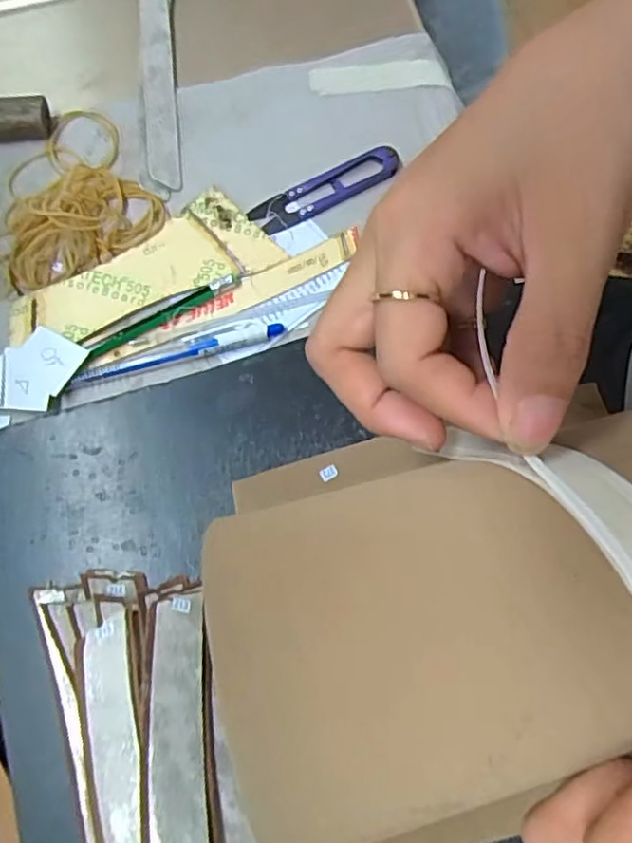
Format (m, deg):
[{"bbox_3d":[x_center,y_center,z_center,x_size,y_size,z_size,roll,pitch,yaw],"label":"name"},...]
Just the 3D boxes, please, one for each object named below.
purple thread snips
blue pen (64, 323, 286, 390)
[{"bbox_3d":[0.005,-0.139,0.365,0.093,0.011,0.023,-26,77,-8],"label":"purple thread snips"},{"bbox_3d":[-0.077,-0.037,0.340,0.121,0.005,0.009,-16,76,-5],"label":"blue pen"}]

